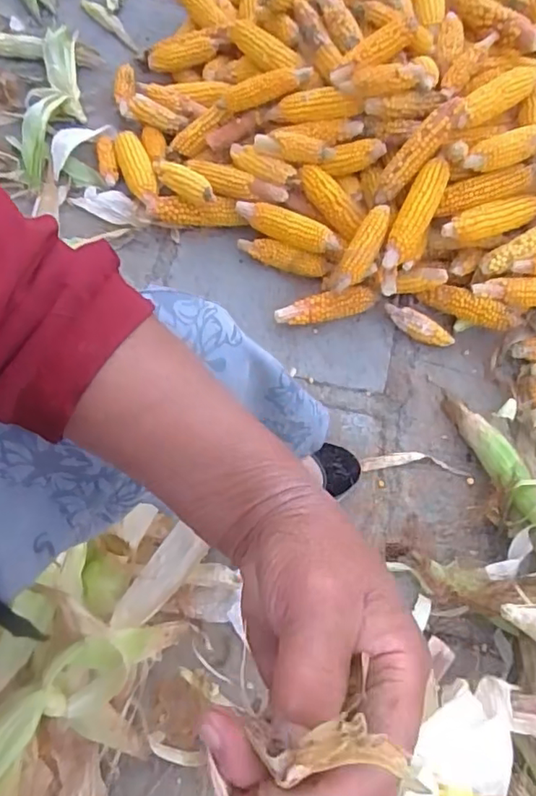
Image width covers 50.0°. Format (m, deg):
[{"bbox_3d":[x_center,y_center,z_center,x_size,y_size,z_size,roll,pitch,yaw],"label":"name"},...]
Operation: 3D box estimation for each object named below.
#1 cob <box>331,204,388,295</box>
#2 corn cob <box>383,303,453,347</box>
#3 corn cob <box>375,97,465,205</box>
[{"bbox_3d":[0.144,-0.223,0.862,0.046,0.044,0.138,28,88,17],"label":"cob"},{"bbox_3d":[0.235,-0.113,0.895,0.119,0.029,0.032,32,68,4],"label":"corn cob"},{"bbox_3d":[0.225,-0.365,0.859,0.175,0.042,0.044,-49,65,16],"label":"corn cob"}]

